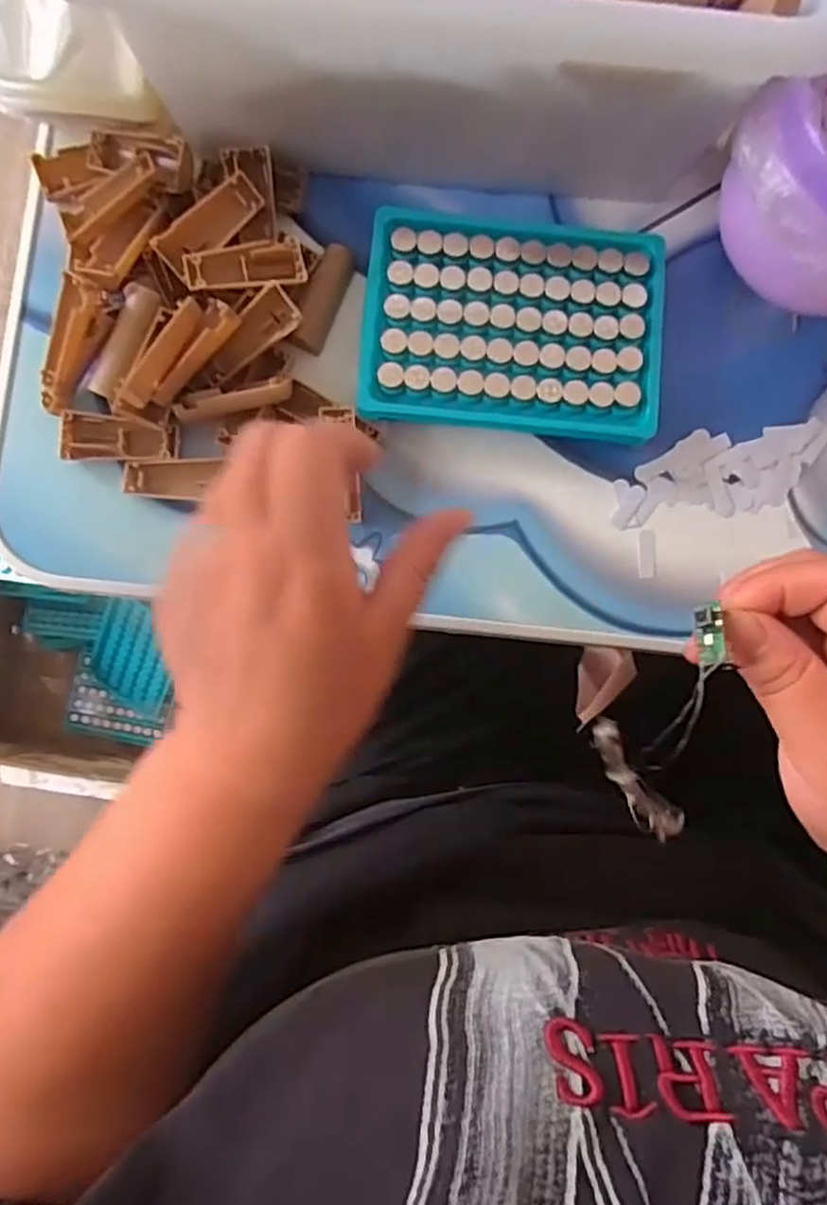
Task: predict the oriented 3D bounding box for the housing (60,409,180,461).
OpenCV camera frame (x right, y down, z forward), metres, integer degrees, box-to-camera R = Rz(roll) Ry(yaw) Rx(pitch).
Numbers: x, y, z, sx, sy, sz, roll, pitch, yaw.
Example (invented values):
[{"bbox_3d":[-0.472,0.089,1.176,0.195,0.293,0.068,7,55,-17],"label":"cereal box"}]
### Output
[{"bbox_3d":[-0.130,-0.071,0.323,0.049,0.014,0.020,6,85,-2],"label":"housing"}]

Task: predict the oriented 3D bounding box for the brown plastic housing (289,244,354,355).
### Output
[{"bbox_3d":[-0.042,-0.140,0.331,0.014,0.010,0.055,19,85,-1],"label":"brown plastic housing"}]

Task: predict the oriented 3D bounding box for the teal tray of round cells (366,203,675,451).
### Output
[{"bbox_3d":[0.045,-0.125,0.327,0.131,0.019,0.093,6,85,-2],"label":"teal tray of round cells"}]

